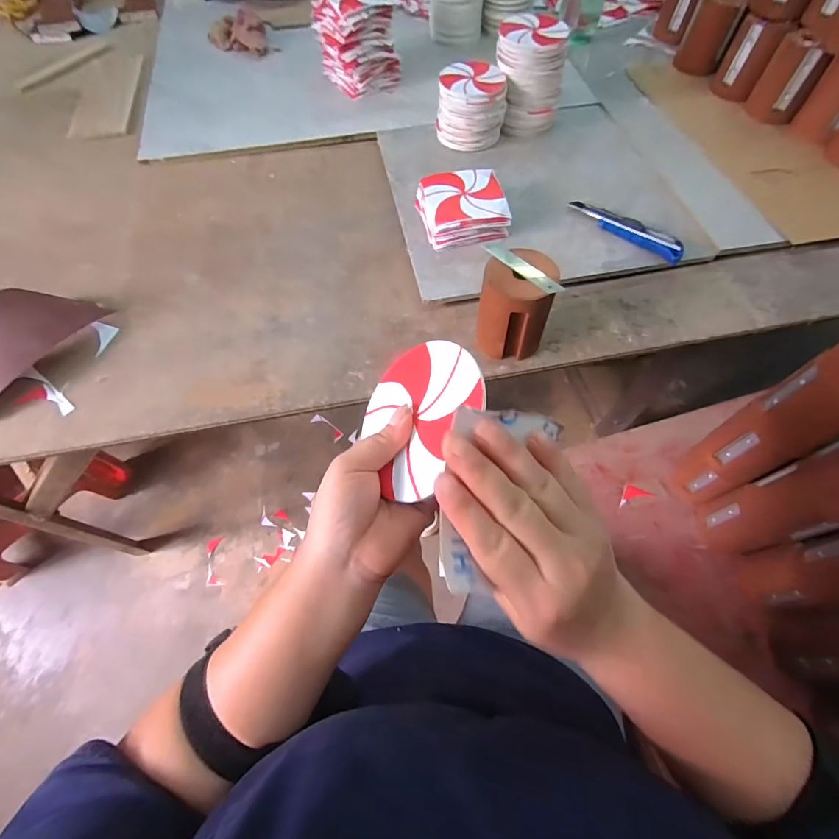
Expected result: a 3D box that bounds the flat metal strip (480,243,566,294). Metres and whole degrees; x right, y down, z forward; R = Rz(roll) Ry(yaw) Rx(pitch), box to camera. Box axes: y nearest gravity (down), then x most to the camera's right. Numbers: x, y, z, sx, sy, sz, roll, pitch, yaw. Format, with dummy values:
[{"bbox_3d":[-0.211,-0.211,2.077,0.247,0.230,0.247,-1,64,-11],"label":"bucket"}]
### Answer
[{"bbox_3d":[0.107,-0.161,0.447,0.020,0.008,0.100,-39,68,-18],"label":"flat metal strip"}]

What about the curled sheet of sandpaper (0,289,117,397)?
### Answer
[{"bbox_3d":[-0.475,-0.096,0.496,0.089,0.061,0.185,28,66,14],"label":"curled sheet of sandpaper"}]

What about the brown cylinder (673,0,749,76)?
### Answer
[{"bbox_3d":[0.512,-0.683,0.755,0.075,0.101,0.065,24,66,12],"label":"brown cylinder"}]

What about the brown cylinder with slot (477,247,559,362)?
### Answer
[{"bbox_3d":[0.109,-0.128,0.481,0.078,0.092,0.083,17,65,9],"label":"brown cylinder with slot"}]

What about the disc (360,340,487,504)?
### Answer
[{"bbox_3d":[-0.004,-0.006,0.266,0.090,0.005,0.092,-20,61,39],"label":"disc"}]

